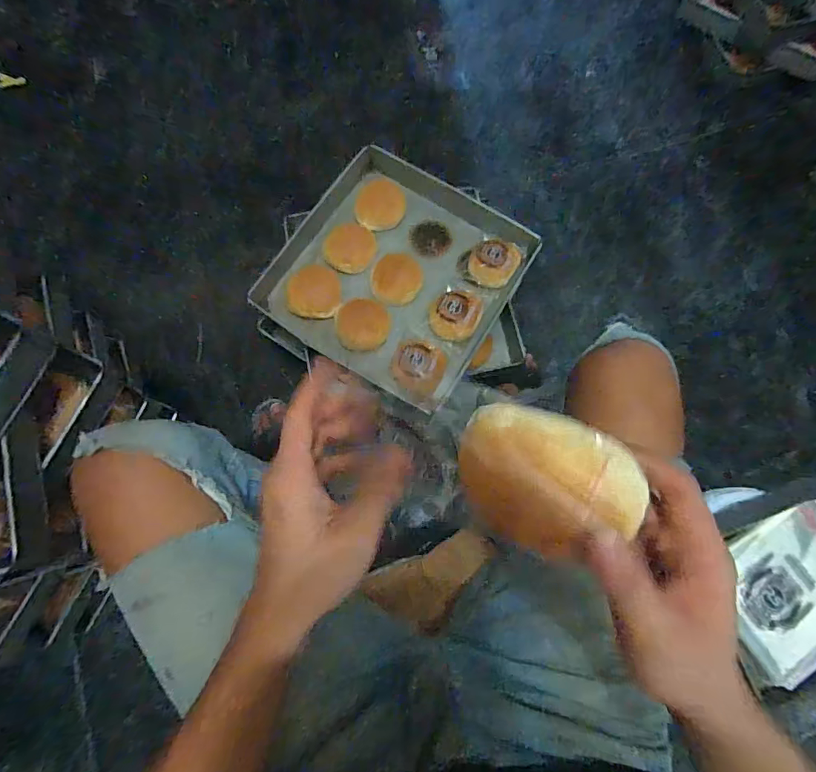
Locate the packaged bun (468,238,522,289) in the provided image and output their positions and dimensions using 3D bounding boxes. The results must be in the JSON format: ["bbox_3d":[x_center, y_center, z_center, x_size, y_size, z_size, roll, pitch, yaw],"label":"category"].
[{"bbox_3d":[0.167,-0.242,0.920,0.089,0.037,0.117,33,77,7],"label":"packaged bun"}]

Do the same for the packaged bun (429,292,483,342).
[{"bbox_3d":[0.089,-0.129,0.888,0.092,0.035,0.091,0,75,-1],"label":"packaged bun"}]

